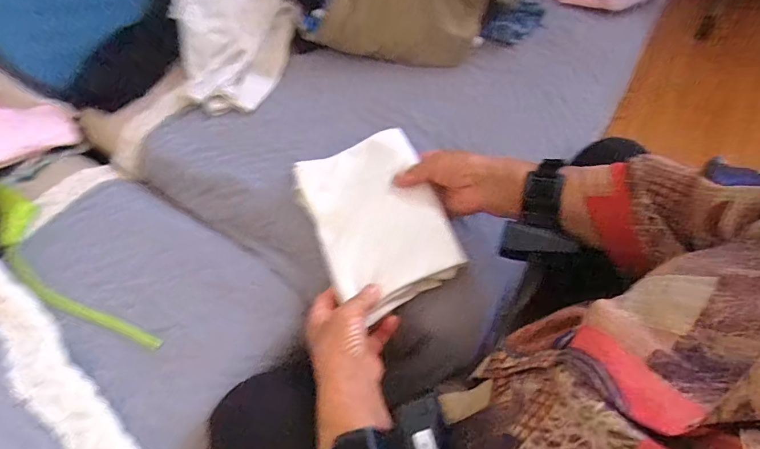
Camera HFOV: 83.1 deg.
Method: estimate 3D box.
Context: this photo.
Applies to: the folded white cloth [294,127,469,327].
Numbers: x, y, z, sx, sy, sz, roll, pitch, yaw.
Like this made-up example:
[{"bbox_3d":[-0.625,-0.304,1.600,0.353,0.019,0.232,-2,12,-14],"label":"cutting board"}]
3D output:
[{"bbox_3d":[-0.005,-0.012,0.478,0.137,0.036,0.191,-21,61,-9],"label":"folded white cloth"}]

